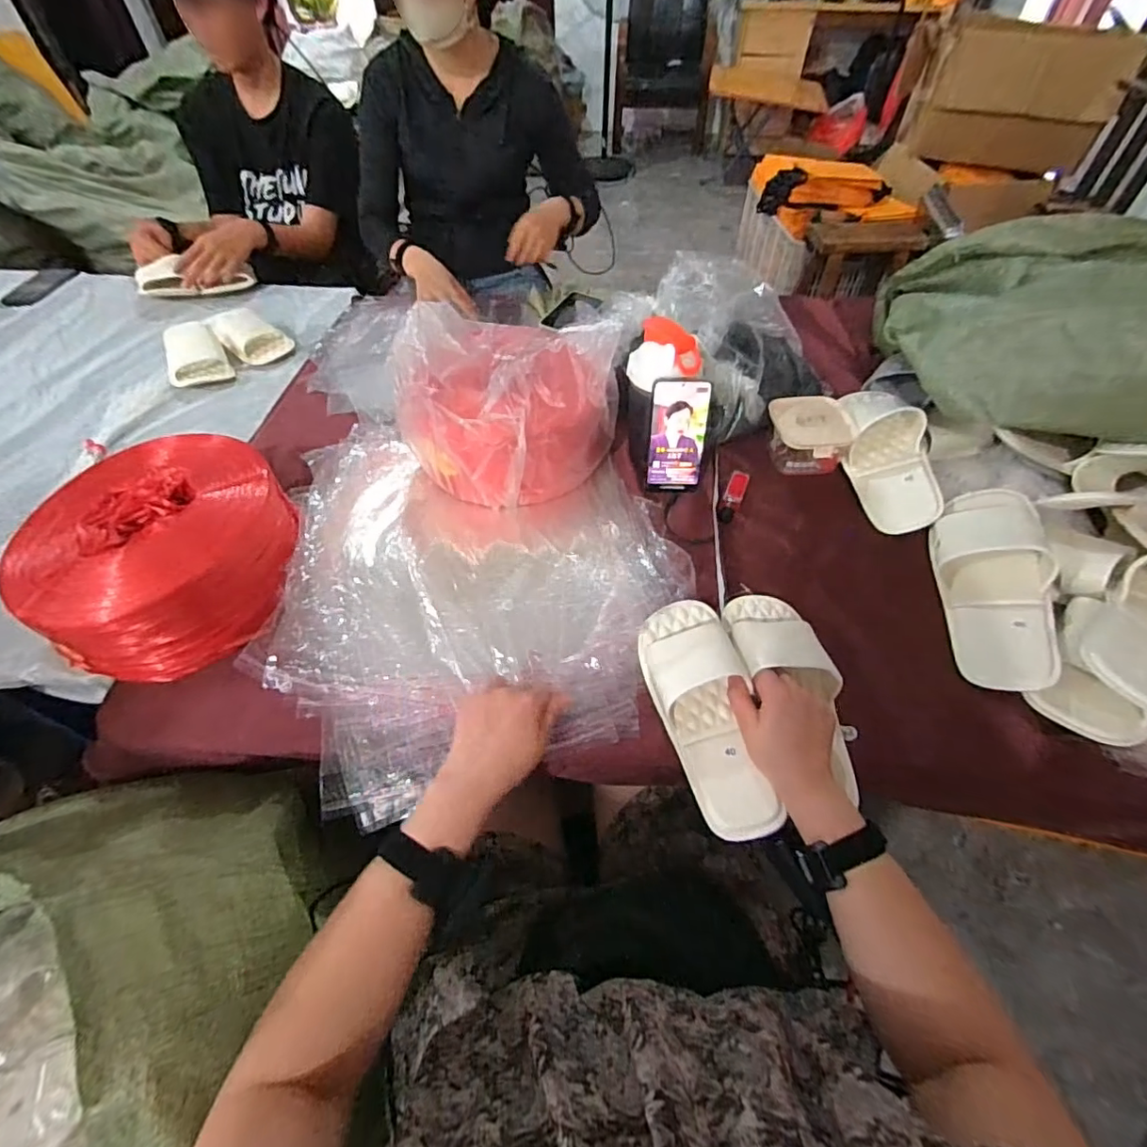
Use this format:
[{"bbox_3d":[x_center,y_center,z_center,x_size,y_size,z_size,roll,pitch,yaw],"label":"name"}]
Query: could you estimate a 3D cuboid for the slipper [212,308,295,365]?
[{"bbox_3d":[-0.617,-0.457,1.029,0.104,0.039,0.159,-35,60,-24],"label":"slipper"}]

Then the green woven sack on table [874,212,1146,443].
[{"bbox_3d":[0.653,-0.298,0.654,0.509,0.160,0.254,26,57,18],"label":"green woven sack on table"}]

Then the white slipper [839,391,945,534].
[{"bbox_3d":[0.452,-0.182,0.785,0.104,0.073,0.287,2,53,2],"label":"white slipper"}]

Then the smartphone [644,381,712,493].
[{"bbox_3d":[0.140,-0.180,0.724,0.077,0.163,0.014,0,40,5],"label":"smartphone"}]

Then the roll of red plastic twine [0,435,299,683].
[{"bbox_3d":[-0.457,-0.023,0.619,0.241,0.138,0.222,0,52,0],"label":"roll of red plastic twine"}]

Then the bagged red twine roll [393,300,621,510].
[{"bbox_3d":[-0.094,-0.237,0.727,0.260,0.170,0.249,0,52,0],"label":"bagged red twine roll"}]

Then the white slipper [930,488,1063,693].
[{"bbox_3d":[0.501,0.011,0.641,0.111,0.042,0.268,-4,60,26],"label":"white slipper"}]

